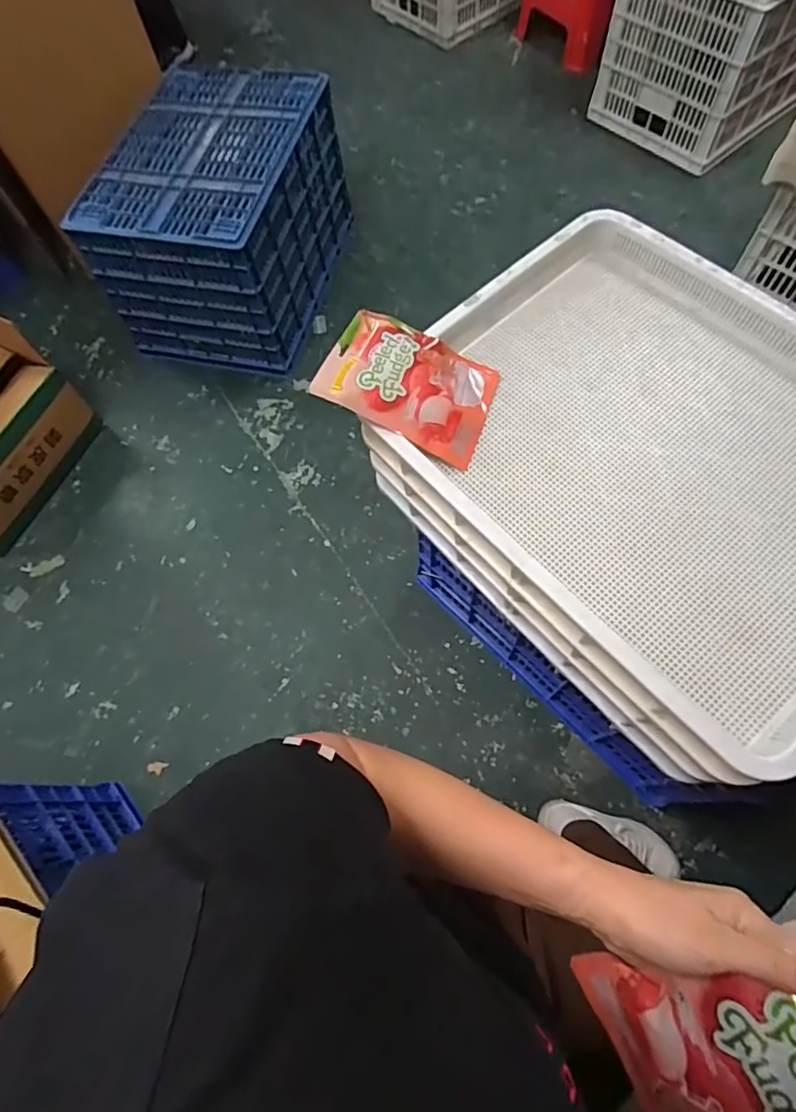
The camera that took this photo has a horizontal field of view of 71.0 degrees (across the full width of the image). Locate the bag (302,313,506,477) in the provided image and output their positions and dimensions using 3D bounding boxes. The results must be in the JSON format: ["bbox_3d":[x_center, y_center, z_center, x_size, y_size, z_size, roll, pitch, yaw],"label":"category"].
[{"bbox_3d":[0.019,-0.221,0.710,0.213,0.026,0.149,27,71,-7],"label":"bag"}]

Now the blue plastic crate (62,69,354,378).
[{"bbox_3d":[-0.460,-0.931,1.551,0.488,0.424,0.667,9,68,9],"label":"blue plastic crate"}]

